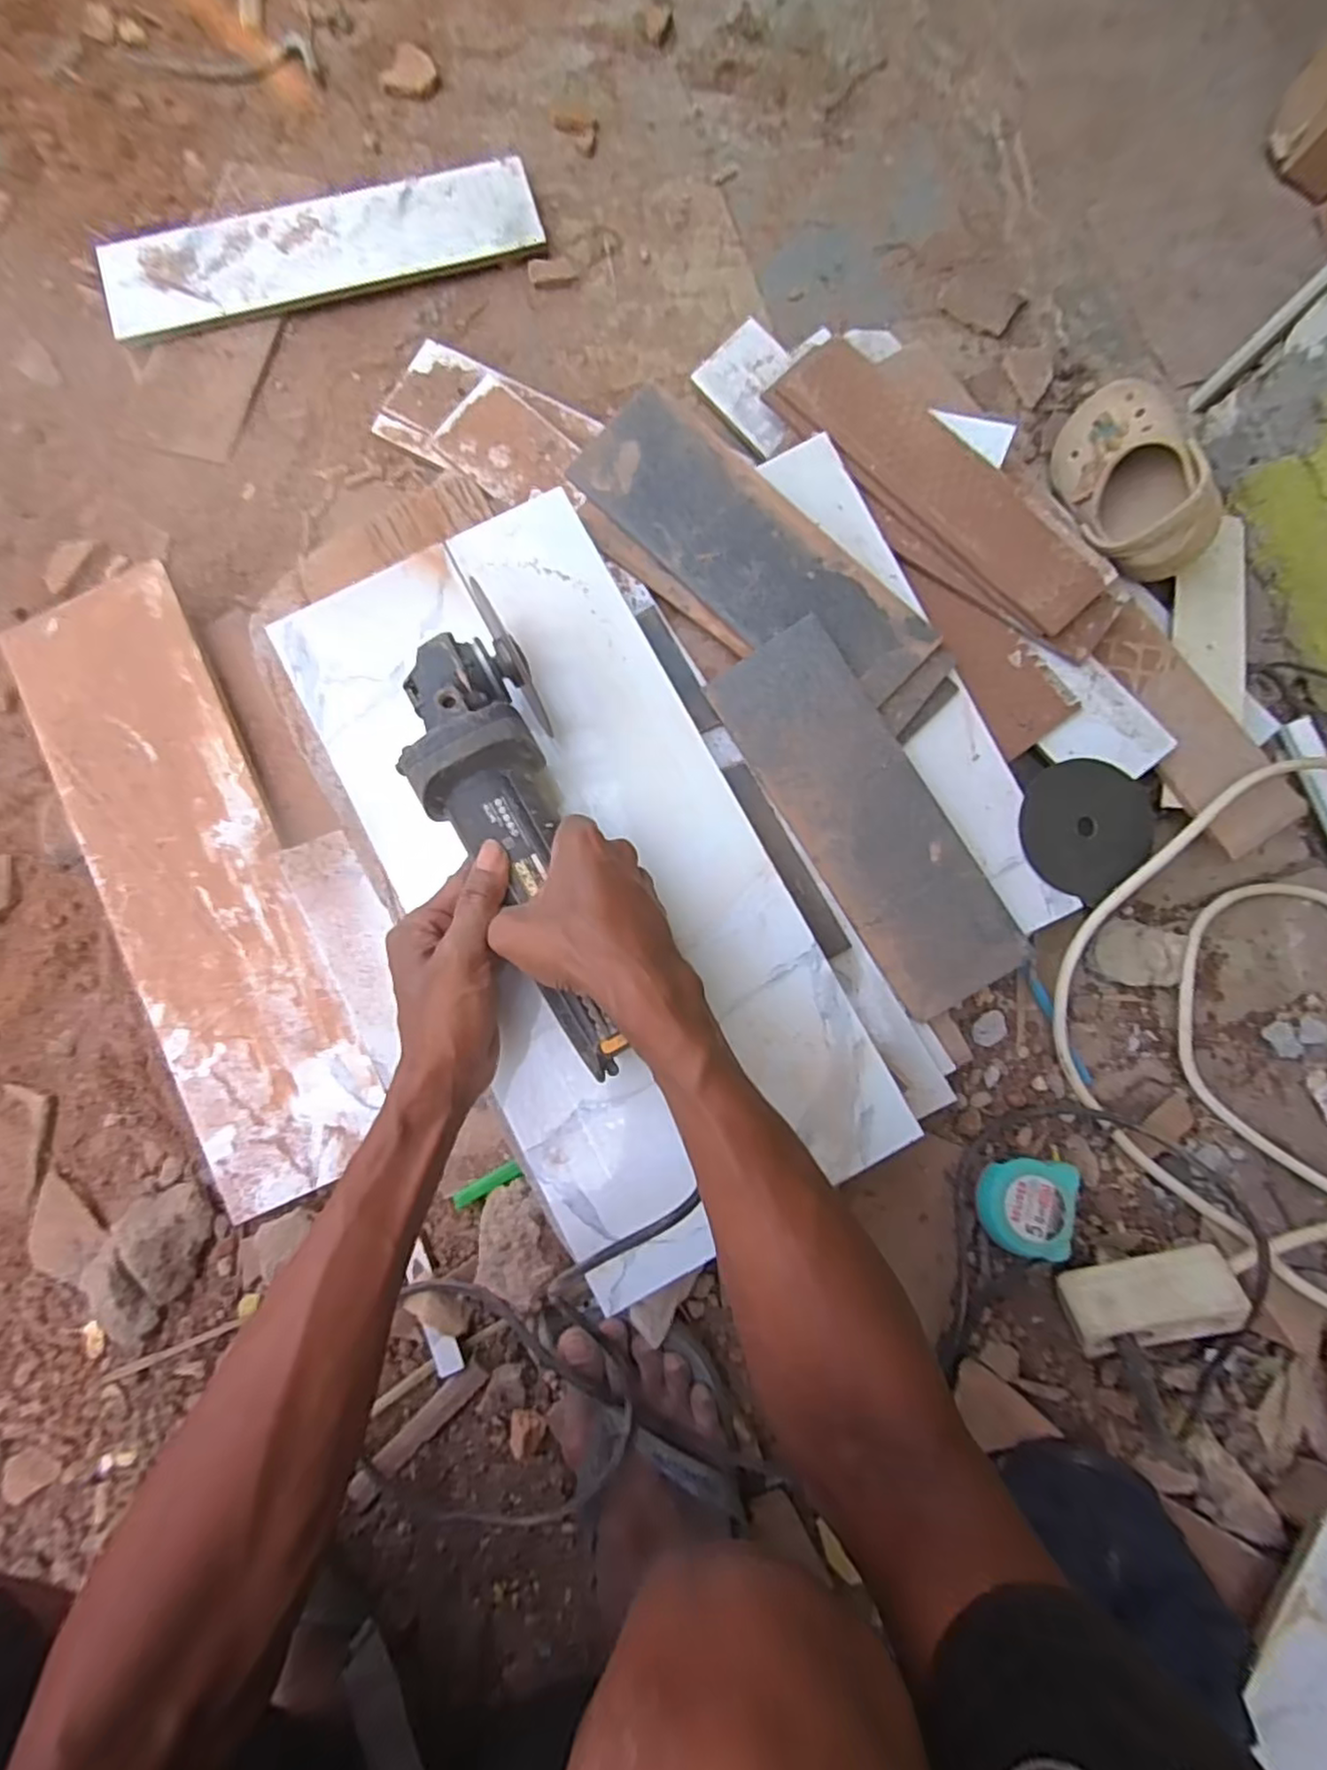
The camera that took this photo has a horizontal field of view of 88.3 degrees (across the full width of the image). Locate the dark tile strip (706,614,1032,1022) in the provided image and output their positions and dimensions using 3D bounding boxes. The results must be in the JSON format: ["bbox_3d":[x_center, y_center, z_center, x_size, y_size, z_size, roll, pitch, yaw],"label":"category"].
[{"bbox_3d":[0.150,-0.049,0.497,0.097,0.016,0.296,-33,84,-6],"label":"dark tile strip"}]

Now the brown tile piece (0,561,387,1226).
[{"bbox_3d":[-0.358,0.000,0.523,0.144,0.009,0.482,-24,87,1],"label":"brown tile piece"}]

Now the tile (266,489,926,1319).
[{"bbox_3d":[-0.054,-0.010,0.448,0.227,0.010,0.489,-28,84,-3],"label":"tile"}]

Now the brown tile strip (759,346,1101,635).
[{"bbox_3d":[0.215,-0.316,0.530,0.070,0.011,0.292,-44,82,1],"label":"brown tile strip"}]

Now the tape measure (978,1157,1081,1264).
[{"bbox_3d":[0.264,0.233,0.500,0.064,0.034,0.064,7,82,-1],"label":"tape measure"}]

